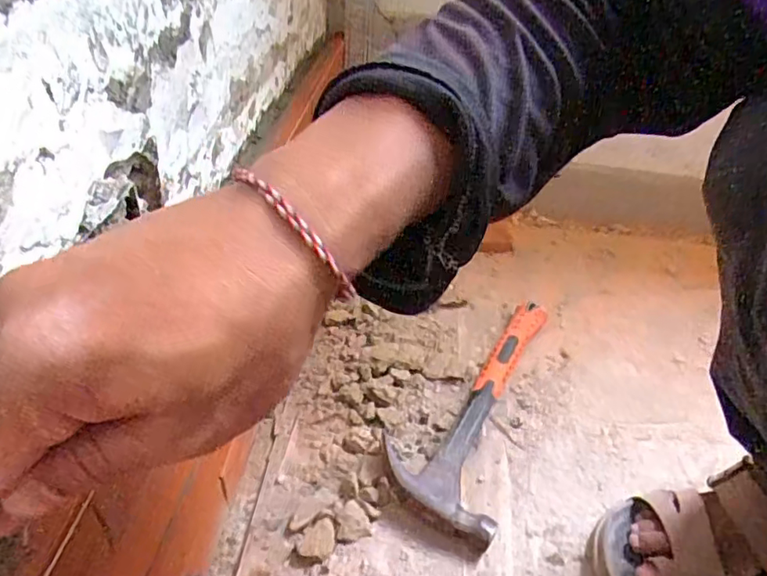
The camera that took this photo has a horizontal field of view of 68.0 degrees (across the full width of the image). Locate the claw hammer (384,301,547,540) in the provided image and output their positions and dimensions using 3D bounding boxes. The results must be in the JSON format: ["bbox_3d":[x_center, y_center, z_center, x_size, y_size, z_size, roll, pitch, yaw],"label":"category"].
[{"bbox_3d":[0.104,0.112,0.607,0.117,0.030,0.297,23,45,16],"label":"claw hammer"}]

